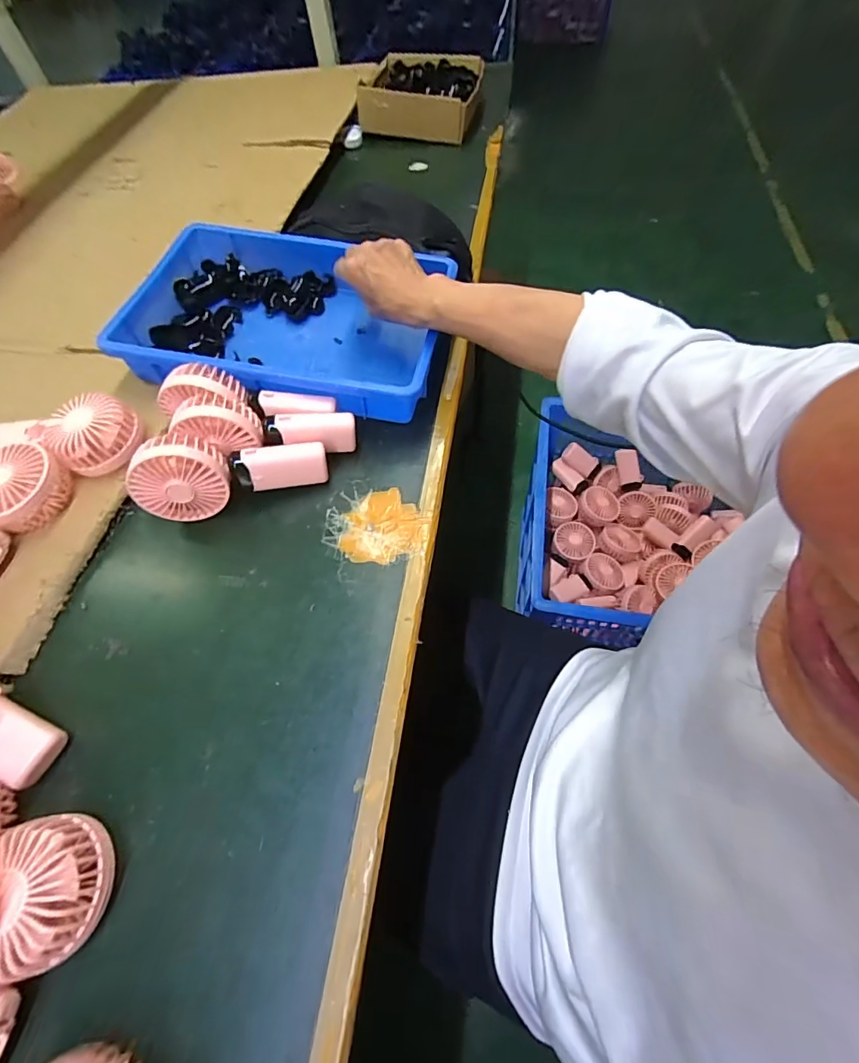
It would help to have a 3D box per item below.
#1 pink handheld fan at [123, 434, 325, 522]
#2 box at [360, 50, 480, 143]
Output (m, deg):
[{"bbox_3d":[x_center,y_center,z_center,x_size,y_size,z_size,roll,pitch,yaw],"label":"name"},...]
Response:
[{"bbox_3d":[-0.196,-0.063,0.462,0.177,0.094,0.046,-13,59,-4],"label":"pink handheld fan"},{"bbox_3d":[-0.008,-0.820,0.873,0.213,0.082,0.185,9,60,10],"label":"box"}]

